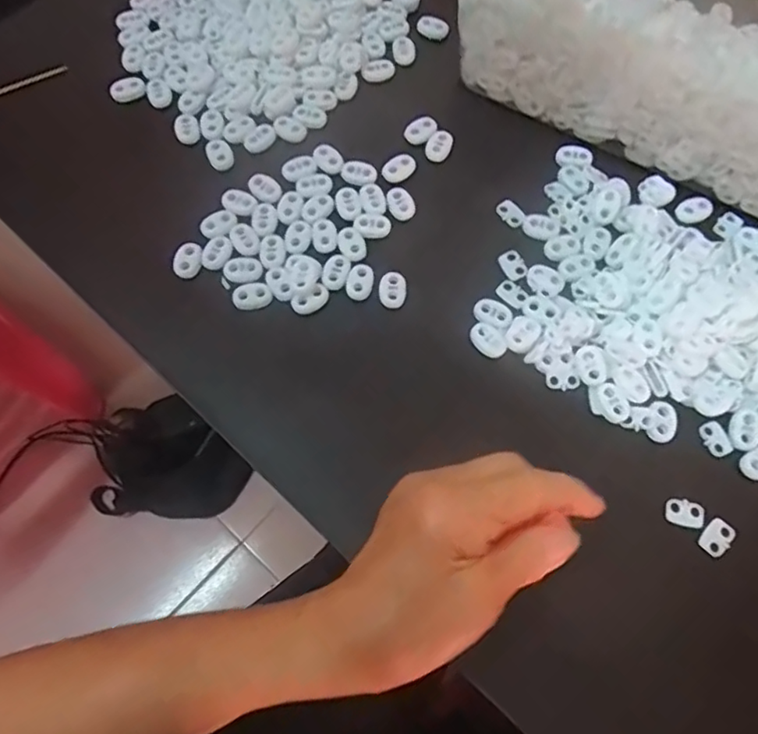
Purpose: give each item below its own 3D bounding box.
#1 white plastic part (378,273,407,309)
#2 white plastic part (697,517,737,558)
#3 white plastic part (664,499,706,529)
[{"bbox_3d":[0.008,-0.045,0.351,0.016,0.007,0.020,8,69,2],"label":"white plastic part"},{"bbox_3d":[0.172,0.086,0.304,0.014,0.004,0.018,43,74,14],"label":"white plastic part"},{"bbox_3d":[0.158,0.076,0.310,0.019,0.004,0.012,15,69,5],"label":"white plastic part"}]

